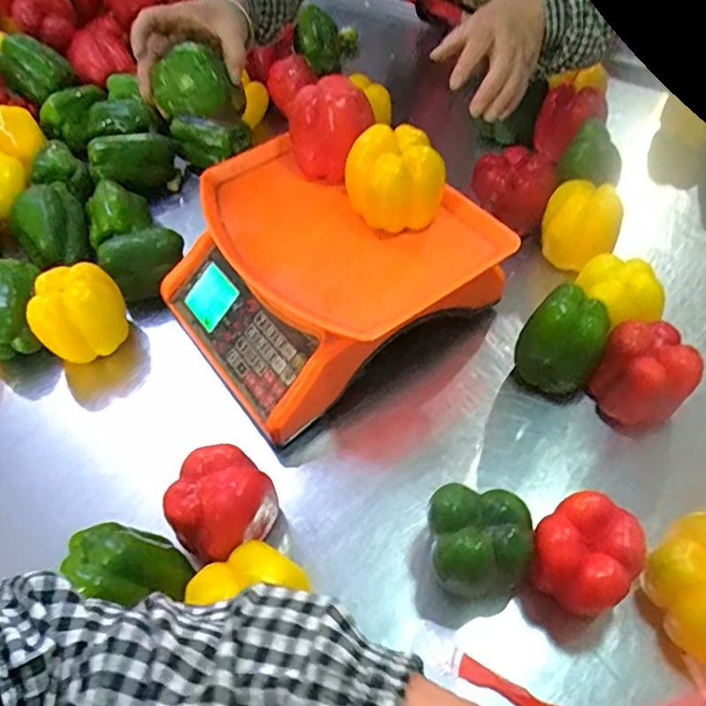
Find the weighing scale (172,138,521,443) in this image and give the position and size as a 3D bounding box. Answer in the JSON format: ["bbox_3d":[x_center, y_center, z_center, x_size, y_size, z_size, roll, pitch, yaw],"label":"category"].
[{"bbox_3d":[-0.027,-0.077,0.627,0.273,0.148,0.271,-31,55,-23],"label":"weighing scale"}]

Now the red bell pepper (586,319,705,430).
[{"bbox_3d":[0.265,0.026,0.561,0.075,0.089,0.076,31,57,25],"label":"red bell pepper"}]

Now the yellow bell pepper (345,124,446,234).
[{"bbox_3d":[0.040,-0.152,0.569,0.076,0.089,0.072,-1,49,1],"label":"yellow bell pepper"}]

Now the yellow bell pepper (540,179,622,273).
[{"bbox_3d":[0.251,-0.135,0.677,0.088,0.076,0.074,18,52,17],"label":"yellow bell pepper"}]

